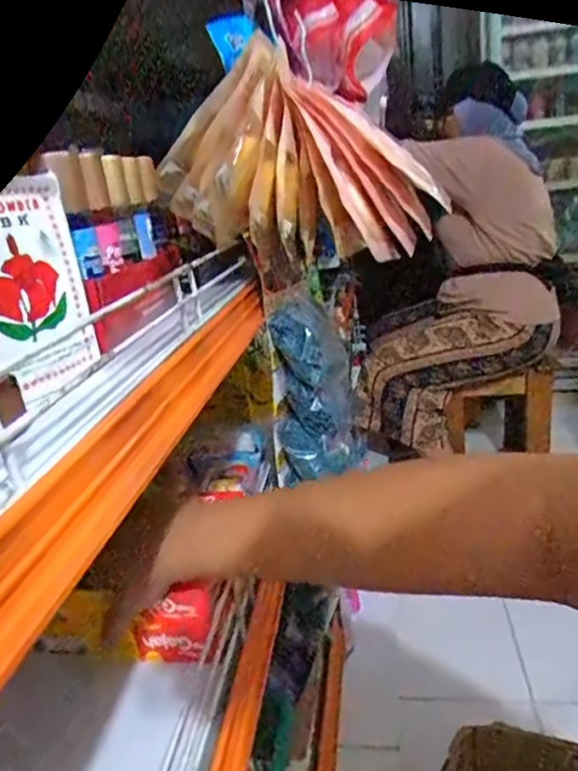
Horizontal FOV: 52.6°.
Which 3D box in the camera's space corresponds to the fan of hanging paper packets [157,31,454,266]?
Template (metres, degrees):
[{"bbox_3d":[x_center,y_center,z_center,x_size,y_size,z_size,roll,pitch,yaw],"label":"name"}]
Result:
[{"bbox_3d":[0.012,-0.185,0.475,0.216,0.157,0.063,-7,19,-3],"label":"fan of hanging paper packets"}]

